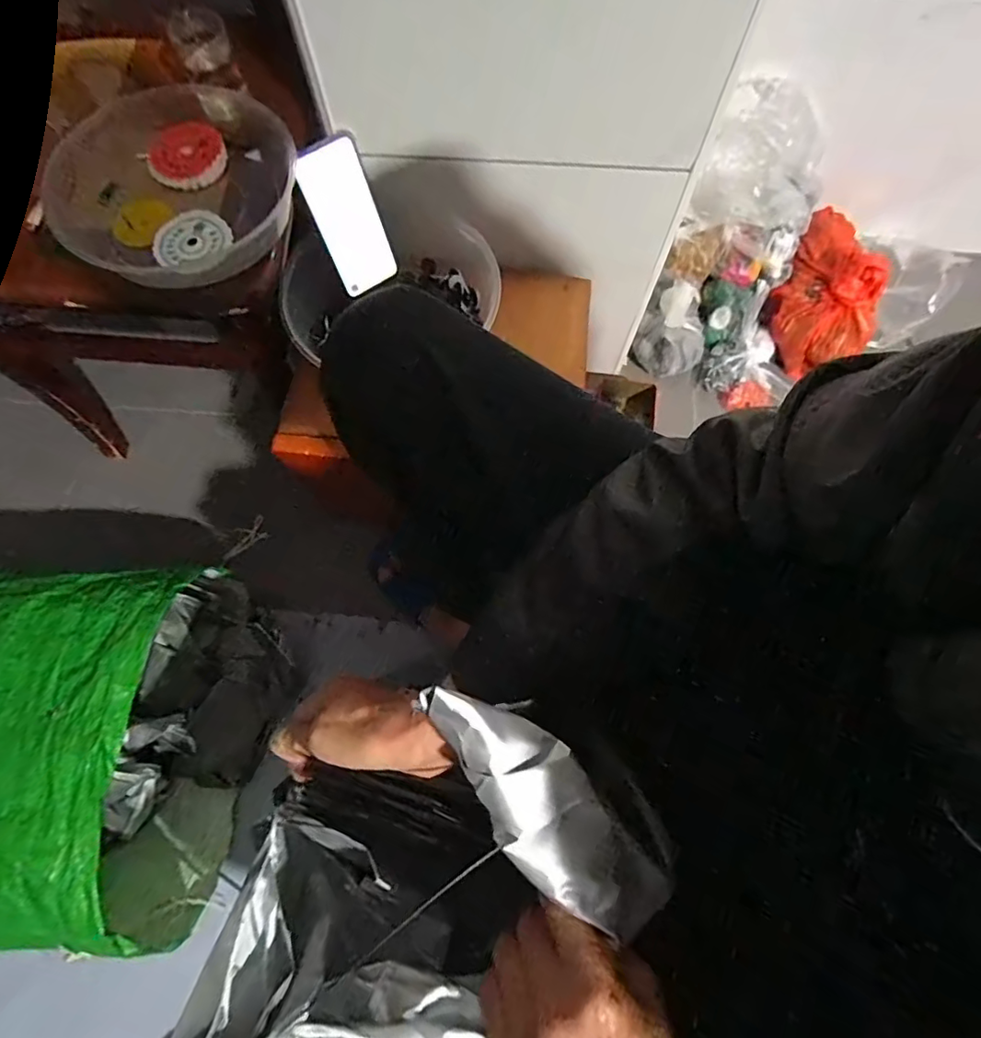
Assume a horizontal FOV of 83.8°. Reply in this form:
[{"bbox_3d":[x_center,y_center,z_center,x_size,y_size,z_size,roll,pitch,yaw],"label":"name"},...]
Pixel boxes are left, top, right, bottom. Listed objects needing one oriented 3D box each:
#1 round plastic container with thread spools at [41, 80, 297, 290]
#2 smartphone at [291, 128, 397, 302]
[{"bbox_3d":[-0.319,-0.326,0.540,0.218,0.058,0.212,-1,71,2],"label":"round plastic container with thread spools"},{"bbox_3d":[-0.159,-0.337,0.617,0.073,0.160,0.009,-32,54,-9],"label":"smartphone"}]

